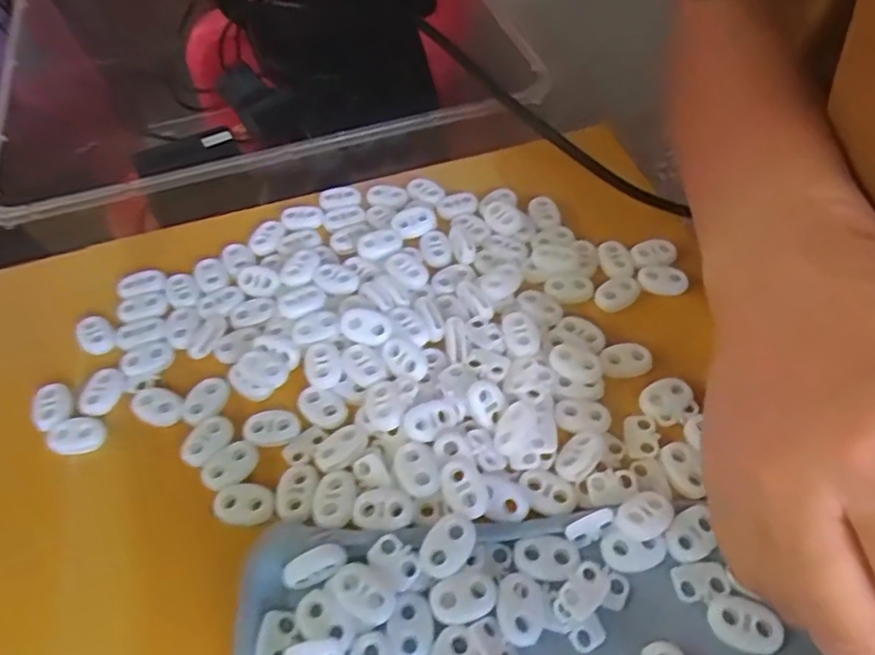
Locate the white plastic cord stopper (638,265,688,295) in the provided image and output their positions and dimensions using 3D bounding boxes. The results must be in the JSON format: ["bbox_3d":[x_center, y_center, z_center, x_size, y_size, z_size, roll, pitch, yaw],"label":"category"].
[{"bbox_3d":[0.105,-0.024,0.288,0.021,0.004,0.014,17,56,15],"label":"white plastic cord stopper"}]

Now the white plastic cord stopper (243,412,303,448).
[{"bbox_3d":[-0.068,0.040,0.253,0.022,0.004,0.013,-4,53,0],"label":"white plastic cord stopper"}]

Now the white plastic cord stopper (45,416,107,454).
[{"bbox_3d":[-0.149,0.043,0.255,0.025,0.004,0.015,-2,53,1],"label":"white plastic cord stopper"}]

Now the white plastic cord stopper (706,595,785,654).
[{"bbox_3d":[0.099,0.096,0.201,0.022,0.006,0.015,20,57,17],"label":"white plastic cord stopper"}]

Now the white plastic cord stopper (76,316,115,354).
[{"bbox_3d":[-0.158,0.003,0.287,0.015,0.007,0.019,-33,58,-20],"label":"white plastic cord stopper"}]

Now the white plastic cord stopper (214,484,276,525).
[{"bbox_3d":[-0.072,0.067,0.236,0.023,0.006,0.014,2,53,4],"label":"white plastic cord stopper"}]

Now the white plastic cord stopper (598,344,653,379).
[{"bbox_3d":[0.080,0.013,0.263,0.021,0.004,0.015,-13,54,-6],"label":"white plastic cord stopper"}]

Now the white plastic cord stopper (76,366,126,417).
[{"bbox_3d":[-0.145,0.028,0.268,0.015,0.007,0.022,27,57,20],"label":"white plastic cord stopper"}]

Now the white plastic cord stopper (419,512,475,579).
[{"bbox_3d":[0.004,0.075,0.215,0.015,0.006,0.023,25,58,20],"label":"white plastic cord stopper"}]

